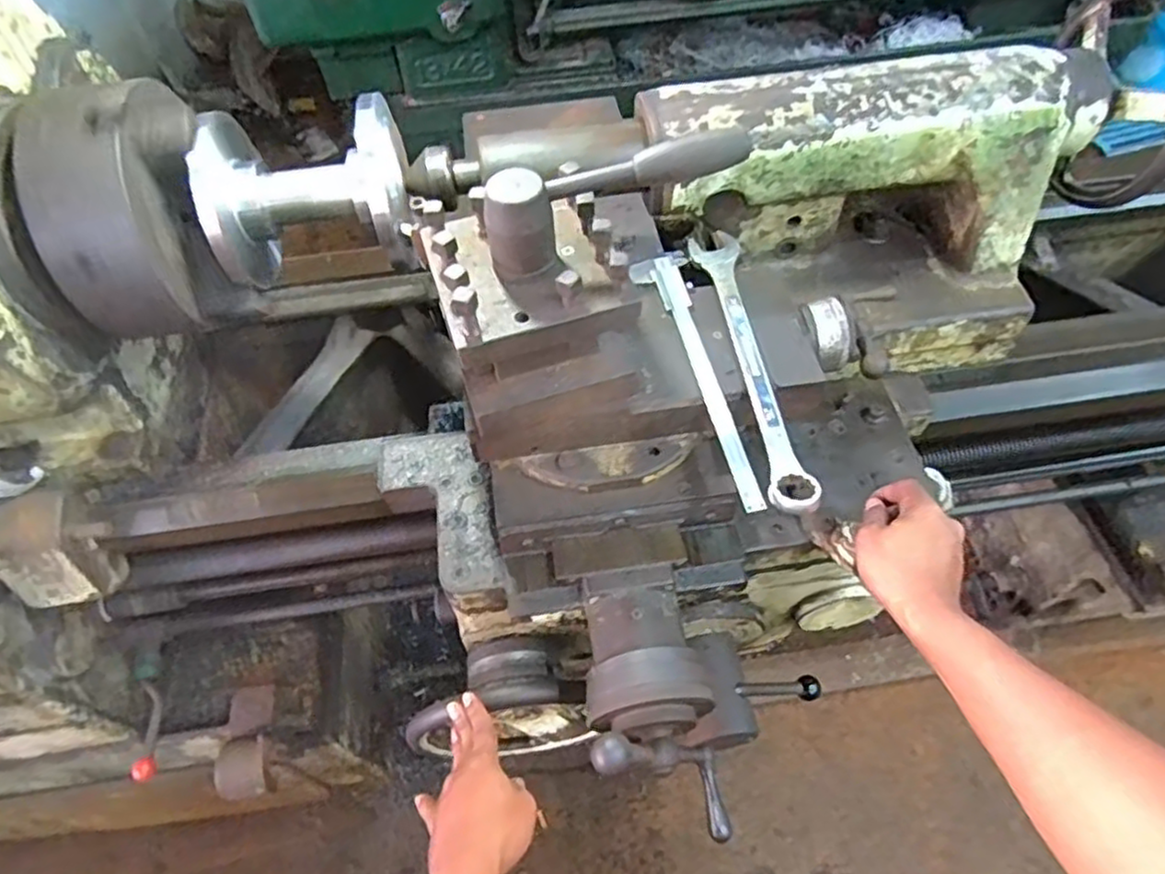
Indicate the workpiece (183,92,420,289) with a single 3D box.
[{"bbox_3d":[-0.252,-0.226,0.661,0.171,0.128,0.130,-7,56,-2],"label":"workpiece"}]

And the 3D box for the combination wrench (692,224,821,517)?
[{"bbox_3d":[0.147,-0.072,0.613,0.042,0.016,0.313,-7,56,-2],"label":"combination wrench"}]

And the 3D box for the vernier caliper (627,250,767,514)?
[{"bbox_3d":[0.104,-0.060,0.616,0.055,0.009,0.283,-13,56,-5],"label":"vernier caliper"}]

